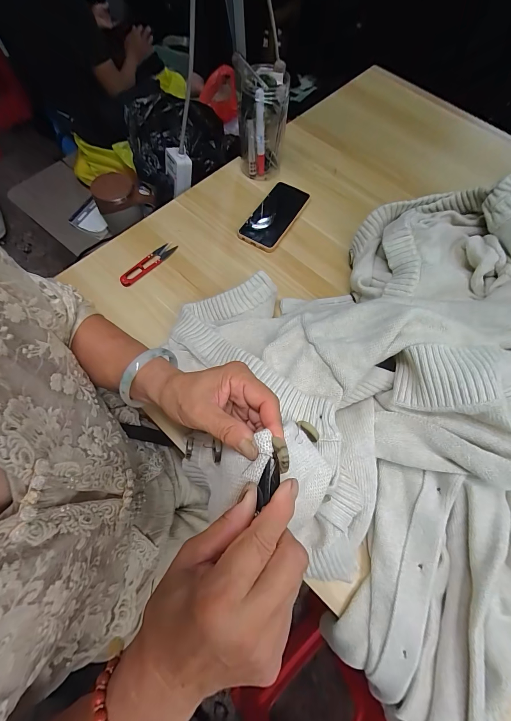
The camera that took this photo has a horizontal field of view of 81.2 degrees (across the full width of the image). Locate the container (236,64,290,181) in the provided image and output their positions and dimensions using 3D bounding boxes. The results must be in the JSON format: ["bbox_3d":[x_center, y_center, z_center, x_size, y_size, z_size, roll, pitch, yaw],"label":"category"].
[{"bbox_3d":[0.011,-0.443,0.560,0.087,0.154,0.081,5,67,-1],"label":"container"}]

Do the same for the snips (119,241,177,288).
[{"bbox_3d":[-0.187,-0.171,0.524,0.029,0.010,0.116,38,71,12],"label":"snips"}]

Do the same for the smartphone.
[{"bbox_3d":[0.037,-0.281,0.575,0.087,0.015,0.172,25,69,8],"label":"smartphone"}]

